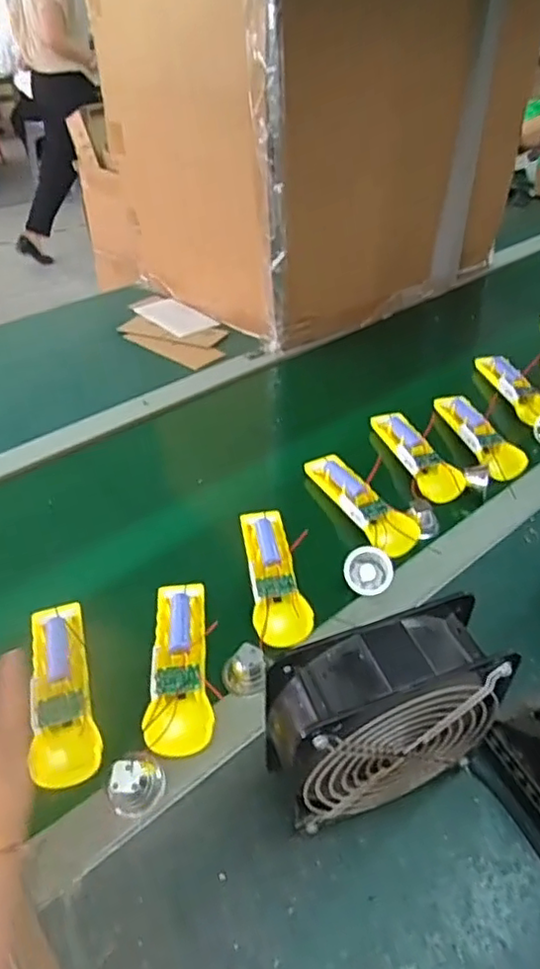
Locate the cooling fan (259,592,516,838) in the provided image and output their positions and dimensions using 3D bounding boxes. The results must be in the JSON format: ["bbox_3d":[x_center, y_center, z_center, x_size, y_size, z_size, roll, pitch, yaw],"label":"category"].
[{"bbox_3d":[0.073,0.161,0.414,0.150,0.147,0.064,-15,42,-17],"label":"cooling fan"}]

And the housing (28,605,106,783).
[{"bbox_3d":[-0.174,0.166,0.511,0.049,0.025,0.168,-11,41,-13],"label":"housing"}]

